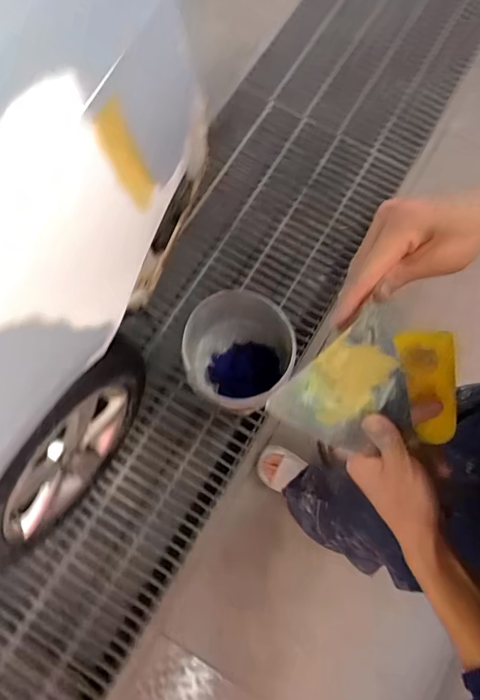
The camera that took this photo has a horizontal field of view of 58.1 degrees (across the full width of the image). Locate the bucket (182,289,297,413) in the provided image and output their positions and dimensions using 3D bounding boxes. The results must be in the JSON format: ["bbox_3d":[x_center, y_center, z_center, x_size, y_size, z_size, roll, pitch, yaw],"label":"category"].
[{"bbox_3d":[-0.005,0.023,1.255,0.284,0.328,0.292,0,76,-1],"label":"bucket"}]

